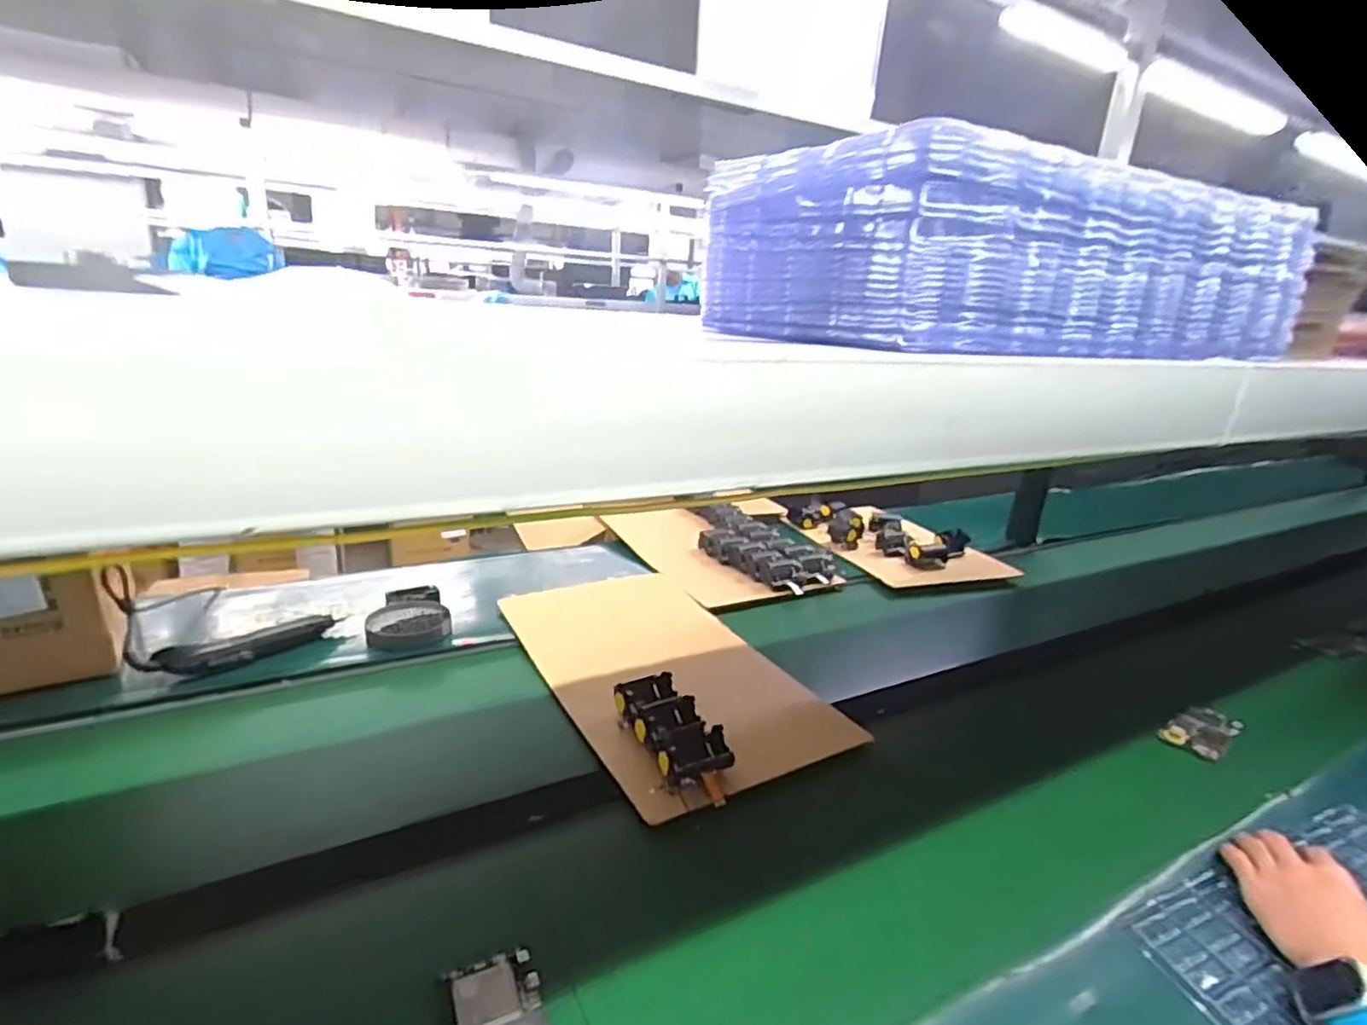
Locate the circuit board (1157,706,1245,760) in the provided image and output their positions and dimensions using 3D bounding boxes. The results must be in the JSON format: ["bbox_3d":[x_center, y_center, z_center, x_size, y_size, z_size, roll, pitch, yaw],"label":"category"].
[{"bbox_3d":[0.666,0.280,0.869,0.115,0.014,0.066,-17,24,-35],"label":"circuit board"}]

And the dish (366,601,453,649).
[{"bbox_3d":[-0.400,0.156,0.984,0.110,0.026,0.122,-4,19,-24],"label":"dish"}]

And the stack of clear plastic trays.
[{"bbox_3d":[0.230,-0.171,0.480,0.382,0.096,0.219,-8,21,-32],"label":"stack of clear plastic trays"}]

